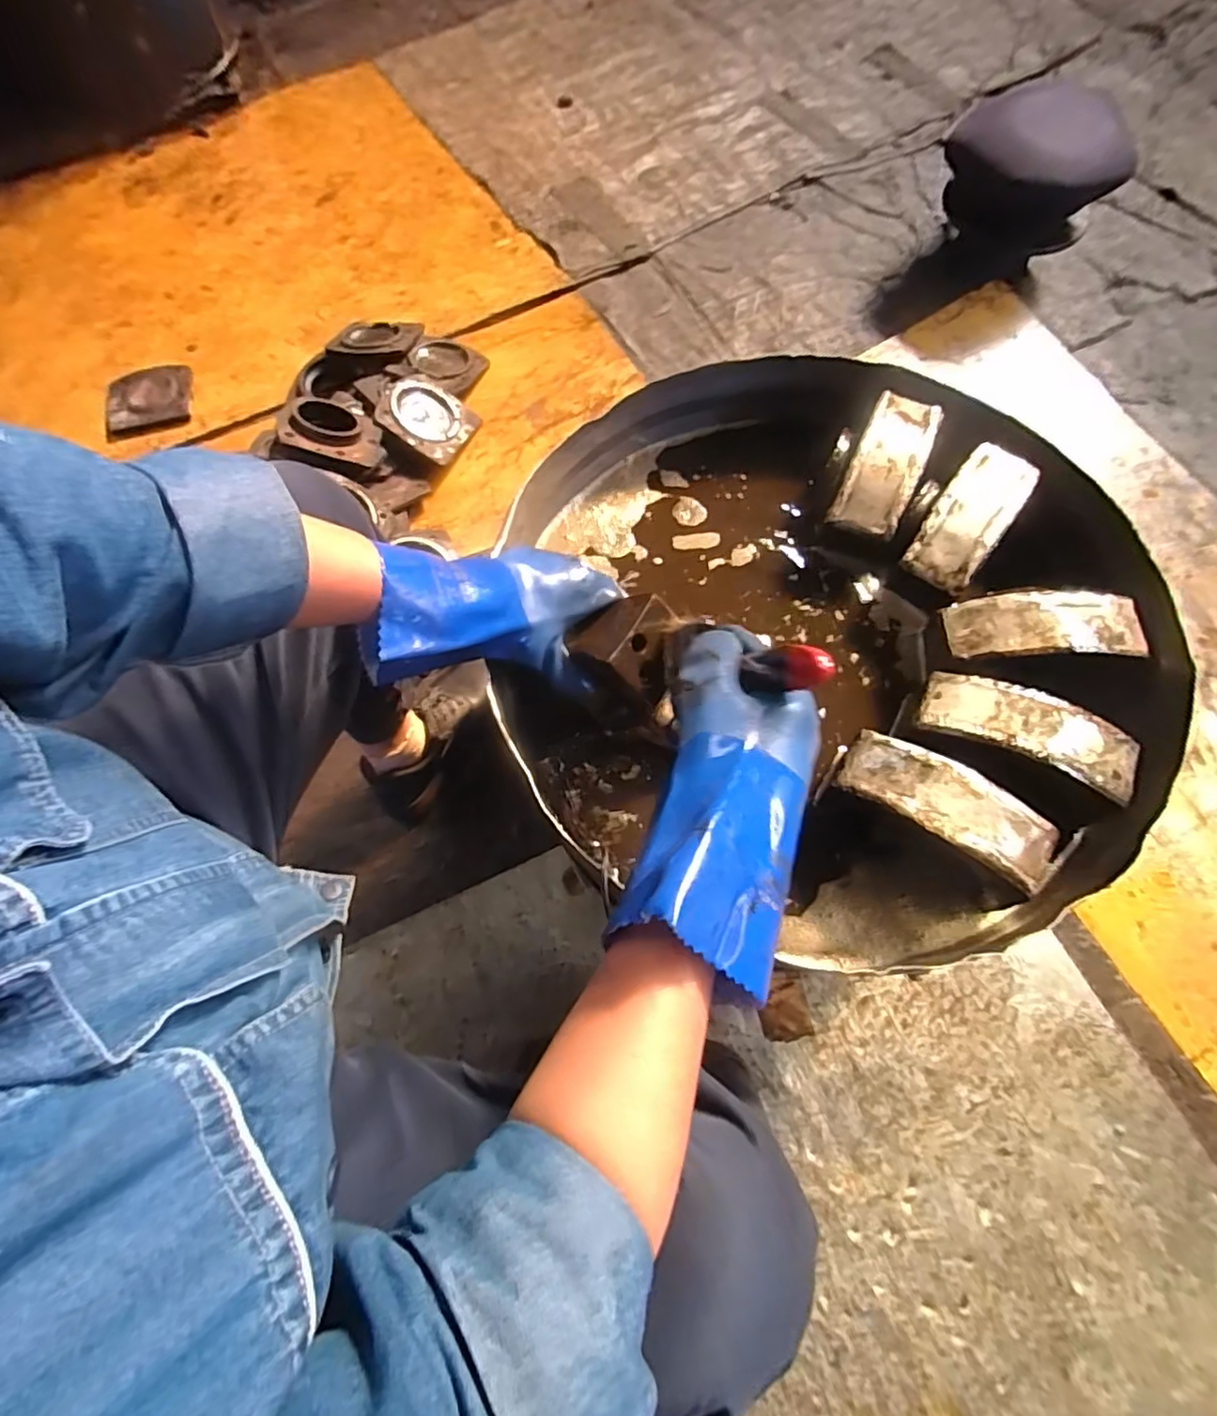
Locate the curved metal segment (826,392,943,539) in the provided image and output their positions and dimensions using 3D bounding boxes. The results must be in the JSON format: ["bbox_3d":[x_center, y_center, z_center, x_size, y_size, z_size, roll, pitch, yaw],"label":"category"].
[{"bbox_3d":[0.273,-0.242,0.601,0.065,0.031,0.158,24,74,11],"label":"curved metal segment"}]

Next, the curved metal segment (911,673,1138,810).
[{"bbox_3d":[0.340,0.017,0.491,0.156,0.031,0.062,24,74,11],"label":"curved metal segment"}]

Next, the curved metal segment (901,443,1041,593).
[{"bbox_3d":[0.341,-0.182,0.575,0.063,0.024,0.155,35,77,14],"label":"curved metal segment"}]

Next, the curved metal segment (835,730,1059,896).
[{"bbox_3d":[0.262,0.073,0.472,0.155,0.032,0.060,32,76,14],"label":"curved metal segment"}]

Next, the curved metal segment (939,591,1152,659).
[{"bbox_3d":[0.377,-0.070,0.529,0.152,0.027,0.061,0,71,4],"label":"curved metal segment"}]

